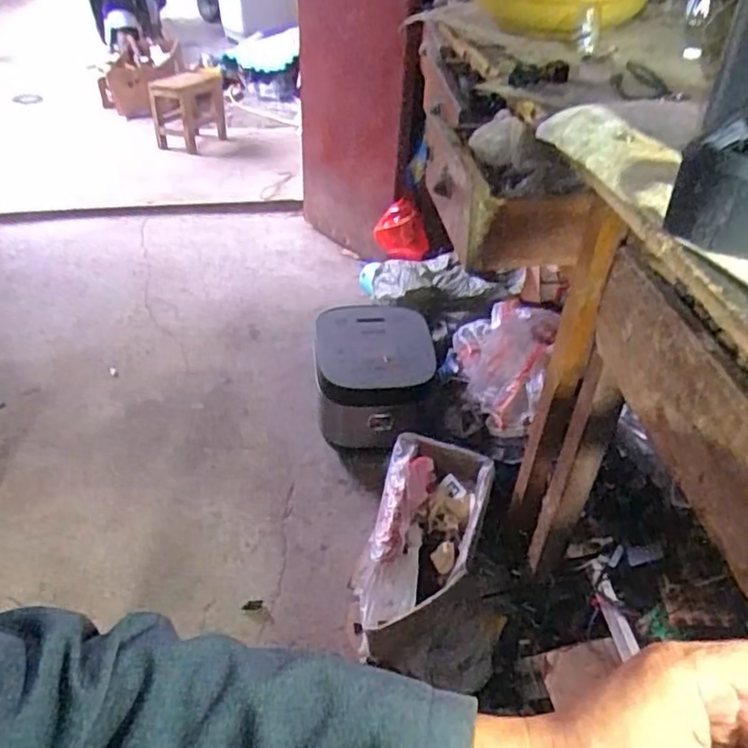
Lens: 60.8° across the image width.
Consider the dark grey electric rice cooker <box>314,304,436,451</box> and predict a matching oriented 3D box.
[{"bbox_3d":[0.001,0.015,1.417,0.255,0.209,0.308,-1,43,-2],"label":"dark grey electric rice cooker"}]

